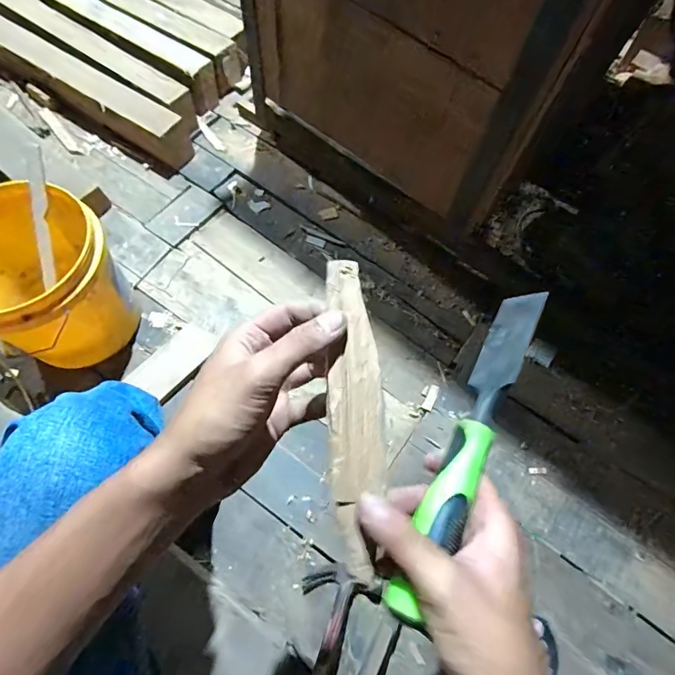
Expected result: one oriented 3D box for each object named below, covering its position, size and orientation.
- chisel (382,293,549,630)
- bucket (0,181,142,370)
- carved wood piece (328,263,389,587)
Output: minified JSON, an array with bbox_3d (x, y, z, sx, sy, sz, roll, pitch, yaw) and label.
[{"bbox_3d":[0.097,0.063,0.314,0.026,0.032,0.255,26,59,11],"label":"chisel"},{"bbox_3d":[-0.534,-0.095,0.828,0.271,0.252,0.247,1,64,-1],"label":"bucket"},{"bbox_3d":[0.013,0.049,0.277,0.035,0.009,0.191,-2,86,-2],"label":"carved wood piece"}]

